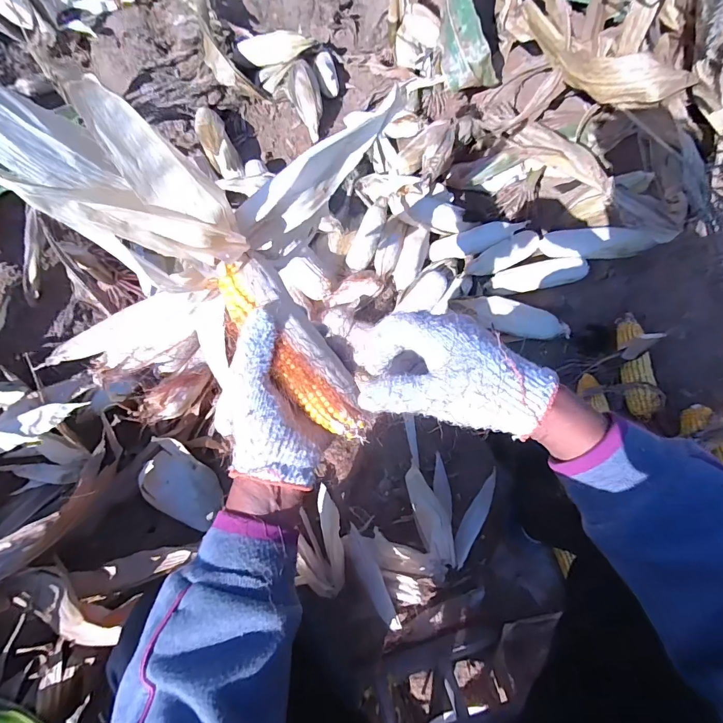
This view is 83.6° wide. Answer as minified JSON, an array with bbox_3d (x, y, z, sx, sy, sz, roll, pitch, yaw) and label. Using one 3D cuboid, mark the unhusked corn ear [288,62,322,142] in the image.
[{"bbox_3d":[-0.135,-0.652,1.012,0.075,0.053,0.223,-14,84,-5],"label":"unhusked corn ear"}]

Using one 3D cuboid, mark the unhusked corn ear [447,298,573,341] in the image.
[{"bbox_3d":[0.291,-0.083,0.791,0.230,0.049,0.061,17,71,7],"label":"unhusked corn ear"}]

